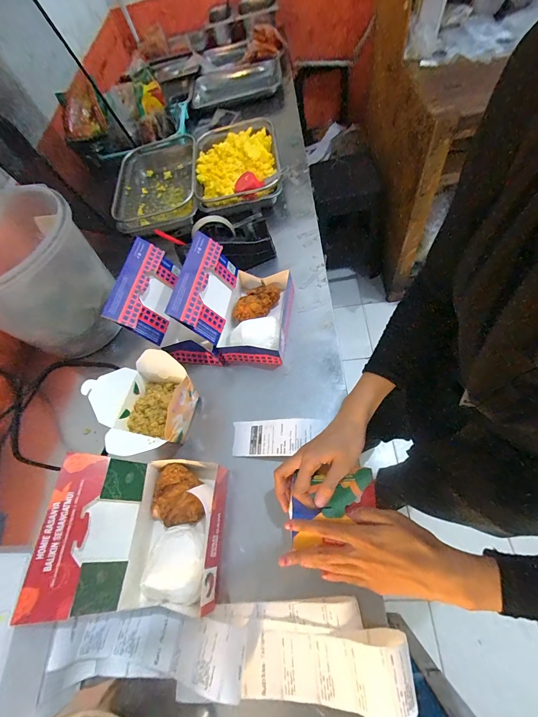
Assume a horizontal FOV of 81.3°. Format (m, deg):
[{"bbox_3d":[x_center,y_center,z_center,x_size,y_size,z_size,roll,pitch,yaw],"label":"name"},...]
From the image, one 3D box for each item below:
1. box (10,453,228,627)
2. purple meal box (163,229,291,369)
[{"bbox_3d":[-0.162,0.222,0.408,0.178,0.134,0.179,-3,62,10],"label":"box"},{"bbox_3d":[-0.055,-0.104,0.551,0.157,0.127,0.183,5,64,14],"label":"purple meal box"}]

